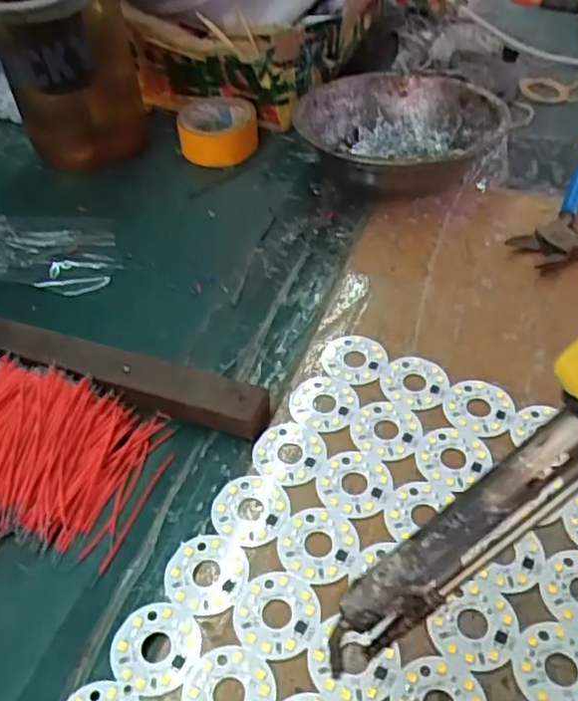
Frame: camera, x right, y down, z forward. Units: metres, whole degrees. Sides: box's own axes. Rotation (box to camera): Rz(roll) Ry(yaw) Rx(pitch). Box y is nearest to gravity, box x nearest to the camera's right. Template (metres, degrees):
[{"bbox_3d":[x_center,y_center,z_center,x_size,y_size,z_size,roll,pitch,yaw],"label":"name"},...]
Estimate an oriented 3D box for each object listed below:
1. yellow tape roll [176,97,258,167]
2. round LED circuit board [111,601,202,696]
[{"bbox_3d":[-0.049,-0.153,0.463,0.052,0.026,0.058,-10,47,-5],"label":"yellow tape roll"},{"bbox_3d":[-0.047,0.103,0.235,0.032,0.004,0.029,20,51,22],"label":"round LED circuit board"}]

